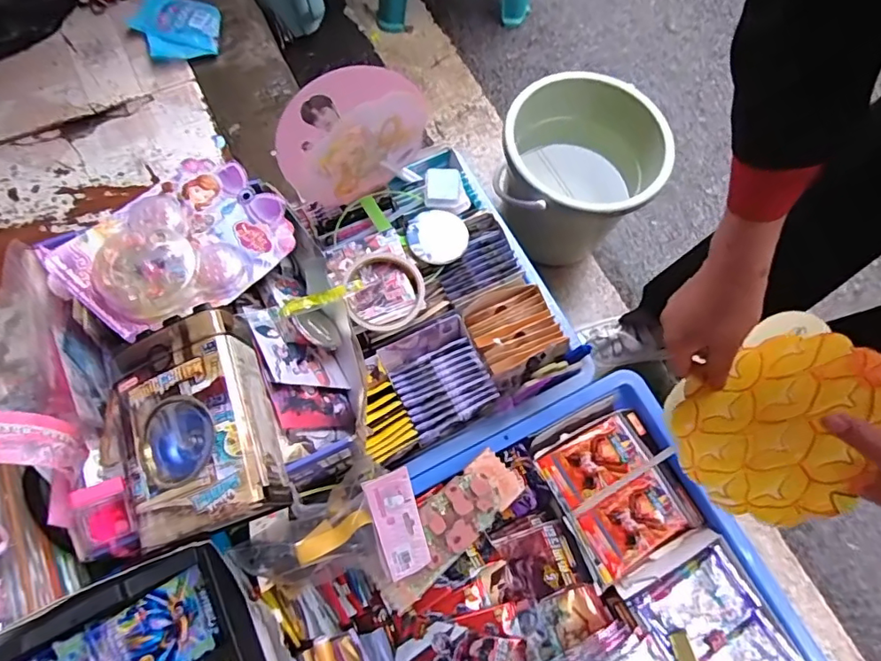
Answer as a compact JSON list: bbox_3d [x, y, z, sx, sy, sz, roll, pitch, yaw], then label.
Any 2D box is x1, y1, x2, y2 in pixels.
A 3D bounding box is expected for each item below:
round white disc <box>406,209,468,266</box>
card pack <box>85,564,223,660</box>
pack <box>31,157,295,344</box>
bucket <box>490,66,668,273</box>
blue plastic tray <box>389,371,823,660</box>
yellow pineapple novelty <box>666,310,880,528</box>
[{"bbox_3d":[-0.004,-0.115,0.626,0.069,0.016,0.071,1,70,-2],"label":"round white disc"},{"bbox_3d":[-0.212,0.232,0.395,0.008,0.090,0.064,-24,86,25],"label":"card pack"},{"bbox_3d":[-0.254,-0.086,0.499,0.200,0.033,0.150,-38,76,-15],"label":"pack"},{"bbox_3d":[0.217,-0.255,0.881,0.243,0.239,0.267,1,70,-2],"label":"bucket"},{"bbox_3d":[0.148,0.279,0.532,0.370,0.055,0.393,-26,73,-11],"label":"blue plastic tray"},{"bbox_3d":[0.269,0.068,0.429,0.022,0.159,0.169,34,26,-21],"label":"yellow pineapple novelty"}]

